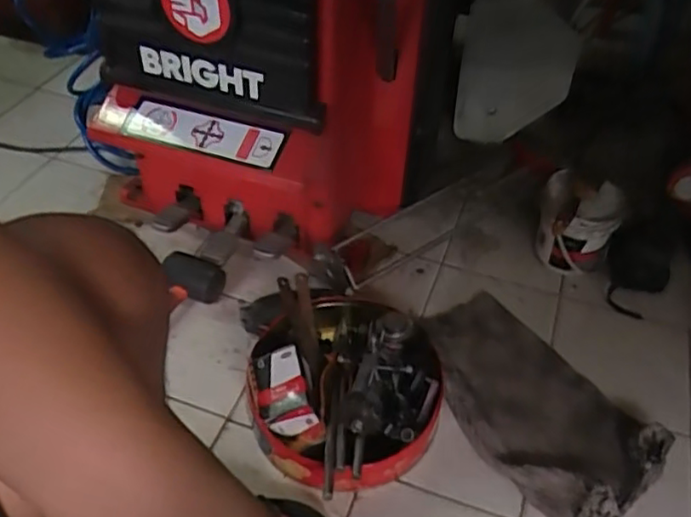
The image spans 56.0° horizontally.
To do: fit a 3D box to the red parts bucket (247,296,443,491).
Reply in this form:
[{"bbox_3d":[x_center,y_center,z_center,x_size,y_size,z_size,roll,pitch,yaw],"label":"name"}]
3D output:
[{"bbox_3d":[-0.005,0.157,0.852,0.256,0.106,0.282,16,47,15],"label":"red parts bucket"}]

